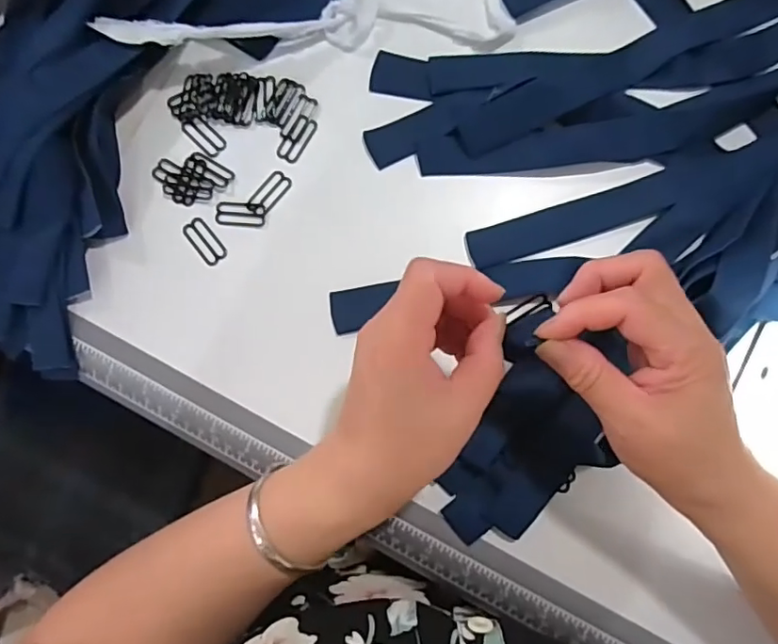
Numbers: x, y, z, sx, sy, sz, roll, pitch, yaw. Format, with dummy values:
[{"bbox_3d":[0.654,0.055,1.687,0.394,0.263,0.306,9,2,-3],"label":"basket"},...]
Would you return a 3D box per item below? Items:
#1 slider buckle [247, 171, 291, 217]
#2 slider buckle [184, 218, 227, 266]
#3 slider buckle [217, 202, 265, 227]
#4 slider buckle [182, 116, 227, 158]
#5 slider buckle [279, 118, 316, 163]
[{"bbox_3d":[-0.078,-0.084,0.357,0.015,0.004,0.032,39,85,7],"label":"slider buckle"},{"bbox_3d":[-0.119,-0.052,0.353,0.014,0.004,0.032,-39,83,-4],"label":"slider buckle"},{"bbox_3d":[-0.097,-0.070,0.355,0.033,0.004,0.015,6,82,3],"label":"slider buckle"},{"bbox_3d":[-0.124,-0.125,0.365,0.016,0.004,0.032,-44,83,-4],"label":"slider buckle"},{"bbox_3d":[-0.060,-0.121,0.362,0.015,0.004,0.032,32,84,6],"label":"slider buckle"}]

